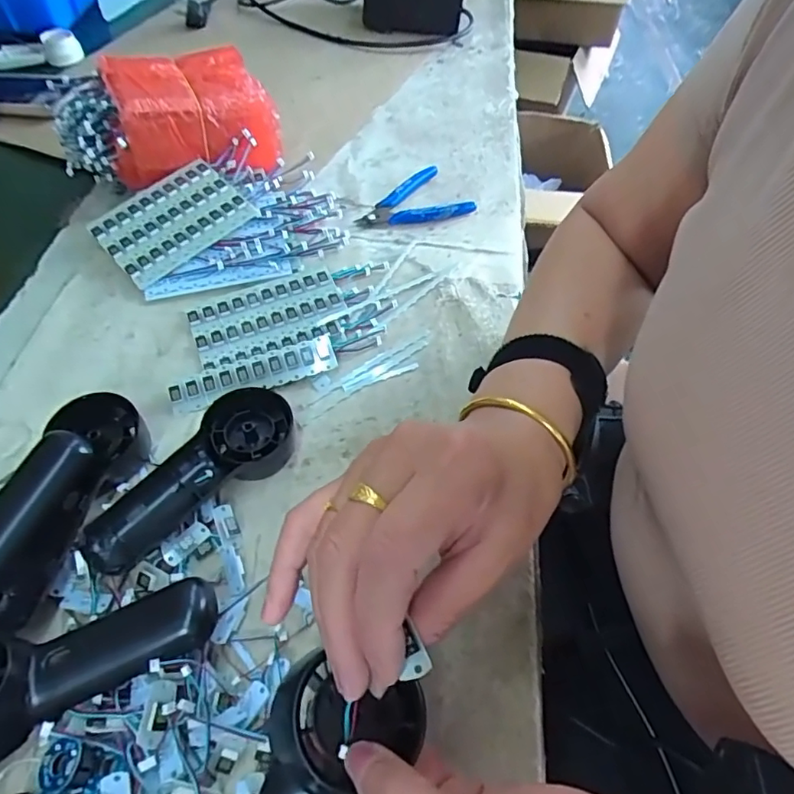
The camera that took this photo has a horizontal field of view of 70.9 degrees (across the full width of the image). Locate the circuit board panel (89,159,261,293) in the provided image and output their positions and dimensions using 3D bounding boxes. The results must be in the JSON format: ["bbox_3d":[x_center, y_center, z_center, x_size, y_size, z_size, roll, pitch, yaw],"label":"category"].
[{"bbox_3d":[-0.209,-0.165,0.516,0.125,0.006,0.098,-41,70,-16],"label":"circuit board panel"}]

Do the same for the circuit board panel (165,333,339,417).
[{"bbox_3d":[-0.110,-0.018,0.429,0.126,0.006,0.031,-20,72,-11],"label":"circuit board panel"}]

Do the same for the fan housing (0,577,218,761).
[{"bbox_3d":[-0.169,0.146,0.297,0.142,0.035,0.058,-13,56,-9],"label":"fan housing"}]

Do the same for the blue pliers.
[{"bbox_3d":[0.014,-0.195,0.569,0.117,0.013,0.075,-30,60,-20],"label":"blue pliers"}]

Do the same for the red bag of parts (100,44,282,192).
[{"bbox_3d":[-0.206,-0.284,0.554,0.156,0.080,0.108,-18,57,-13],"label":"red bag of parts"}]

